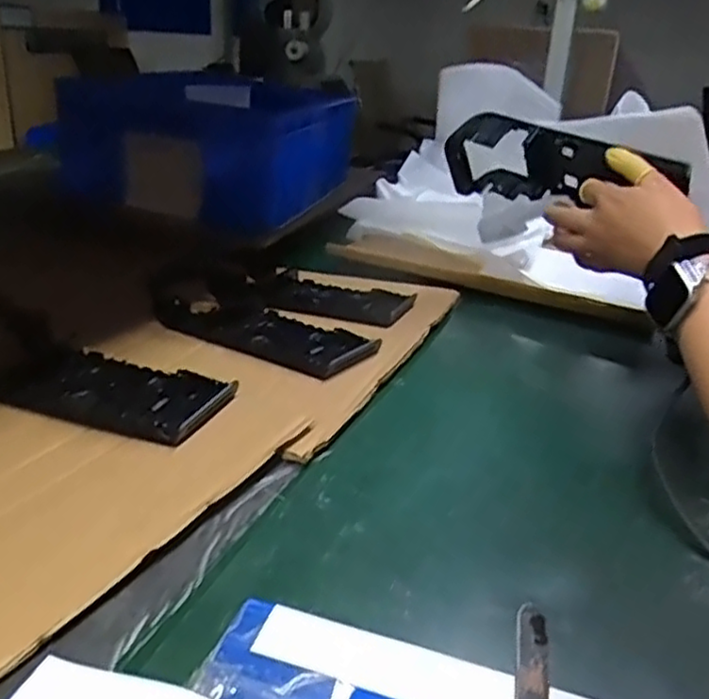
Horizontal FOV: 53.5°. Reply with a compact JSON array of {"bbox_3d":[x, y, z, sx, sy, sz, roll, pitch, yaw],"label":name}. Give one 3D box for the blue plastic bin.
[{"bbox_3d":[-0.189,-0.284,0.995,0.298,0.162,0.336,12,25,15],"label":"blue plastic bin"}]

